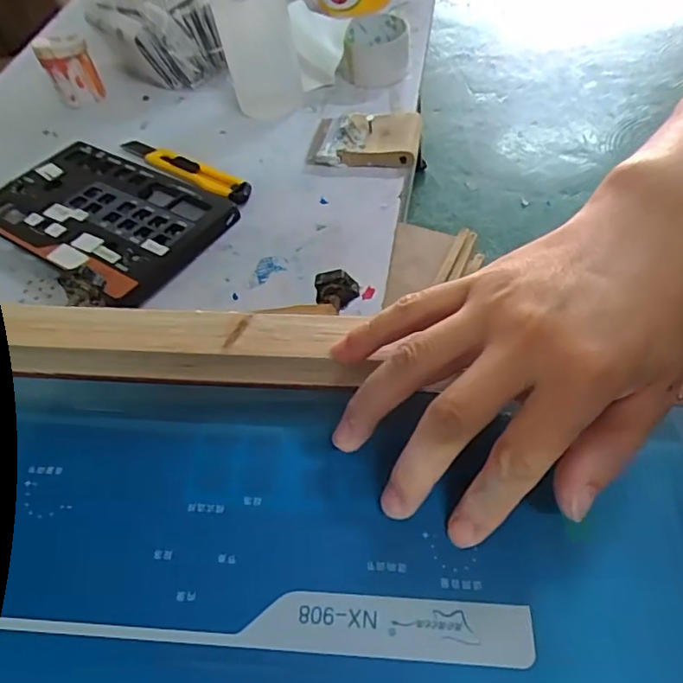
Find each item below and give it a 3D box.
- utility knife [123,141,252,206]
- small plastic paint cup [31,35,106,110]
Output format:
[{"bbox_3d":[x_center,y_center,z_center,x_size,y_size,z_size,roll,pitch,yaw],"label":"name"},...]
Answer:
[{"bbox_3d":[-0.171,-0.189,0.599,0.192,0.009,0.032,28,62,27],"label":"utility knife"},{"bbox_3d":[-0.331,-0.331,0.686,0.057,0.072,0.046,-24,53,-10],"label":"small plastic paint cup"}]

